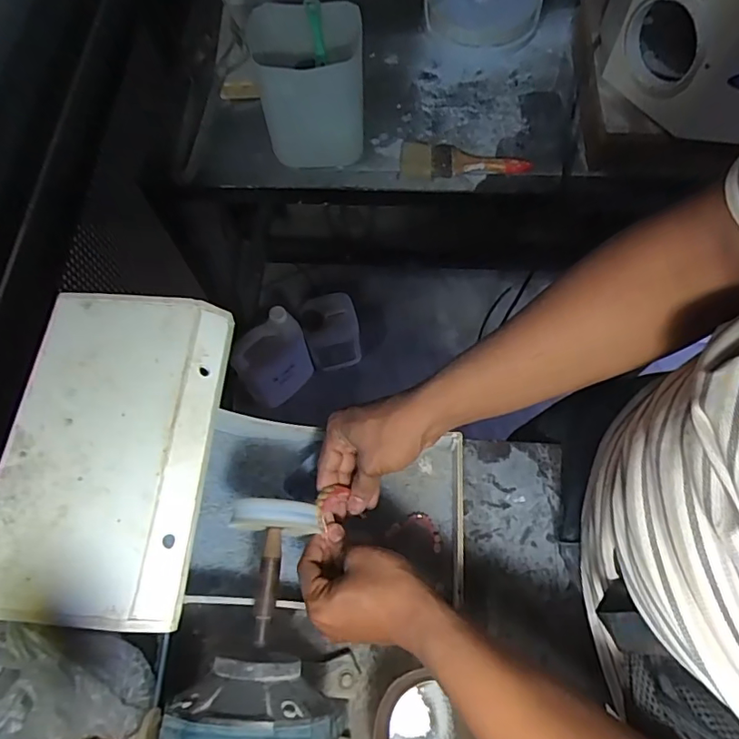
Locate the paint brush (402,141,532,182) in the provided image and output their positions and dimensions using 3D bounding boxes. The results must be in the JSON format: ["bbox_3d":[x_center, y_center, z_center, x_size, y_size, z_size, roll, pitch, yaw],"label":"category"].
[{"bbox_3d":[0.149,-0.320,0.806,0.199,0.013,0.086,8,67,4],"label":"paint brush"}]

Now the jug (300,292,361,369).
[{"bbox_3d":[-0.100,-0.091,1.407,0.143,0.221,0.124,-6,67,-2],"label":"jug"}]

